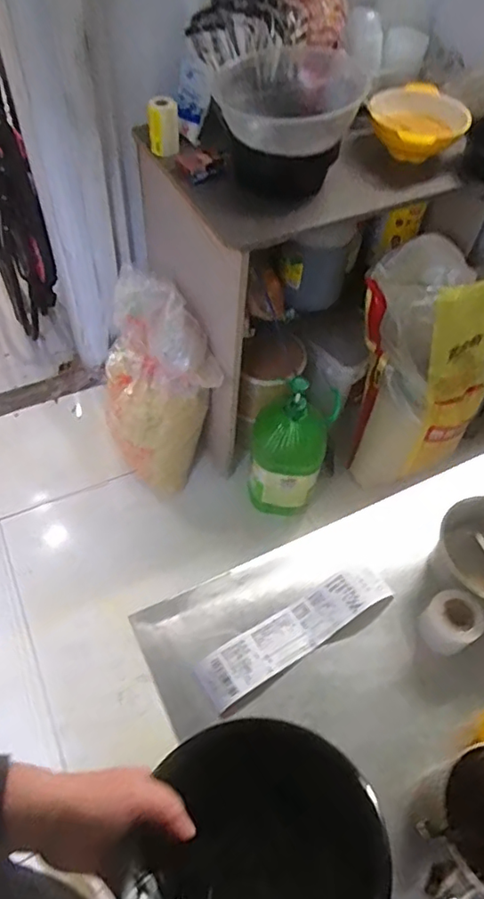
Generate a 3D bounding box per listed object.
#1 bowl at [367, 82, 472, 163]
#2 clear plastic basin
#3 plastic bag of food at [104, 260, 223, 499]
[{"bbox_3d":[0.386,-0.713,1.251,0.211,0.088,0.184,29,57,17],"label":"bowl"},{"bbox_3d":[0.098,-0.671,1.093,0.284,0.101,0.306,2,54,-2],"label":"clear plastic basin"},{"bbox_3d":[-0.213,-0.136,1.477,0.295,0.591,0.178,5,33,0],"label":"plastic bag of food"}]

